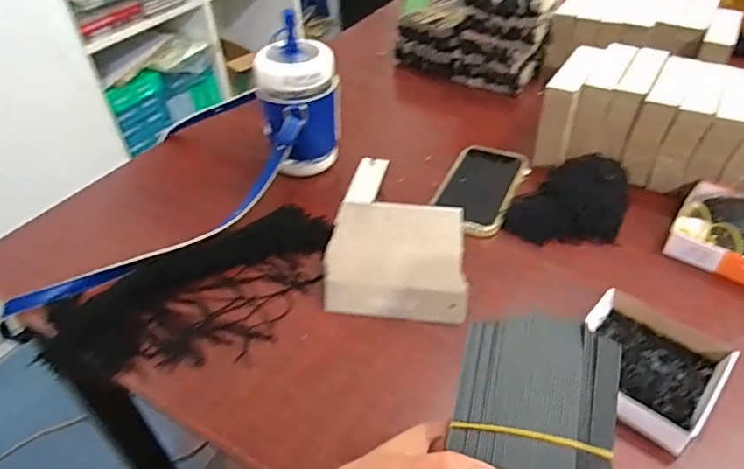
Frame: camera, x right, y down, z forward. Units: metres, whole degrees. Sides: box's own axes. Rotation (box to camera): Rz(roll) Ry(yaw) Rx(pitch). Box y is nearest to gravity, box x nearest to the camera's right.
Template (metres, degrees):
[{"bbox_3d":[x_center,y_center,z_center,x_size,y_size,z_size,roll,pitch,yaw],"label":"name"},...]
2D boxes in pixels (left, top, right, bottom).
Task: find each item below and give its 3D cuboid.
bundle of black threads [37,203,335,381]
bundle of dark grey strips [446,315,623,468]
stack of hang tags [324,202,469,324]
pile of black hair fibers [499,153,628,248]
[{"bbox_3d":[-0.158,0.060,0.515,0.273,0.027,0.141,-25,46,-22],"label":"bundle of black threads"},{"bbox_3d":[0.074,0.101,0.247,0.074,0.050,0.120,10,44,15],"label":"bundle of dark grey strips"},{"bbox_3d":[0.025,0.022,0.526,0.129,0.030,0.136,3,42,8],"label":"stack of hang tags"},{"bbox_3d":[0.212,-0.039,0.574,0.135,0.066,0.077,1,42,6],"label":"pile of black hair fibers"}]

